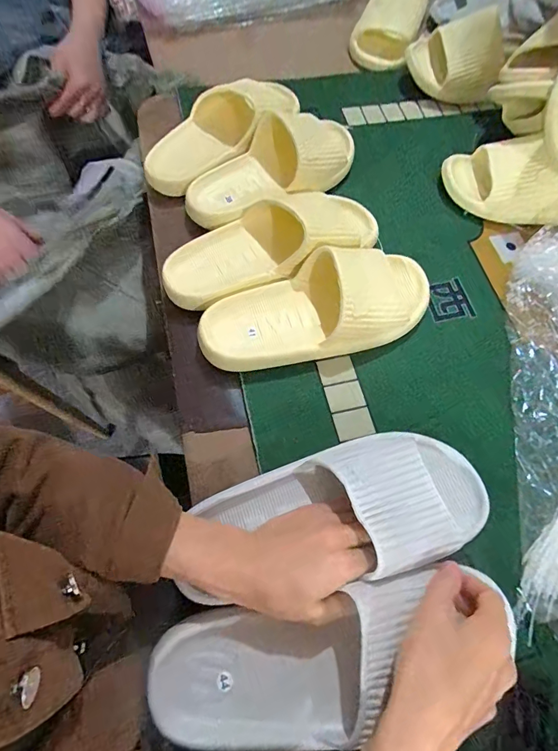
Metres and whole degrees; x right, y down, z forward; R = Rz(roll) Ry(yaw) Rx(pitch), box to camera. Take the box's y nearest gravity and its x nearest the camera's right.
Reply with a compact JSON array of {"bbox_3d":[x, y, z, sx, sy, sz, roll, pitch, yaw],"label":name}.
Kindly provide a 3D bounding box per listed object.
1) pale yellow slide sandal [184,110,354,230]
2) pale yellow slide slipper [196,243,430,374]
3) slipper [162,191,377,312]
[{"bbox_3d":[0.001,-0.268,0.514,0.246,0.061,0.103,-40,73,-18],"label":"pale yellow slide sandal"},{"bbox_3d":[0.045,-0.075,0.430,0.271,0.064,0.104,-16,67,-9],"label":"pale yellow slide slipper"},{"bbox_3d":[-0.010,-0.162,0.453,0.261,0.067,0.107,-25,69,-13],"label":"slipper"}]

